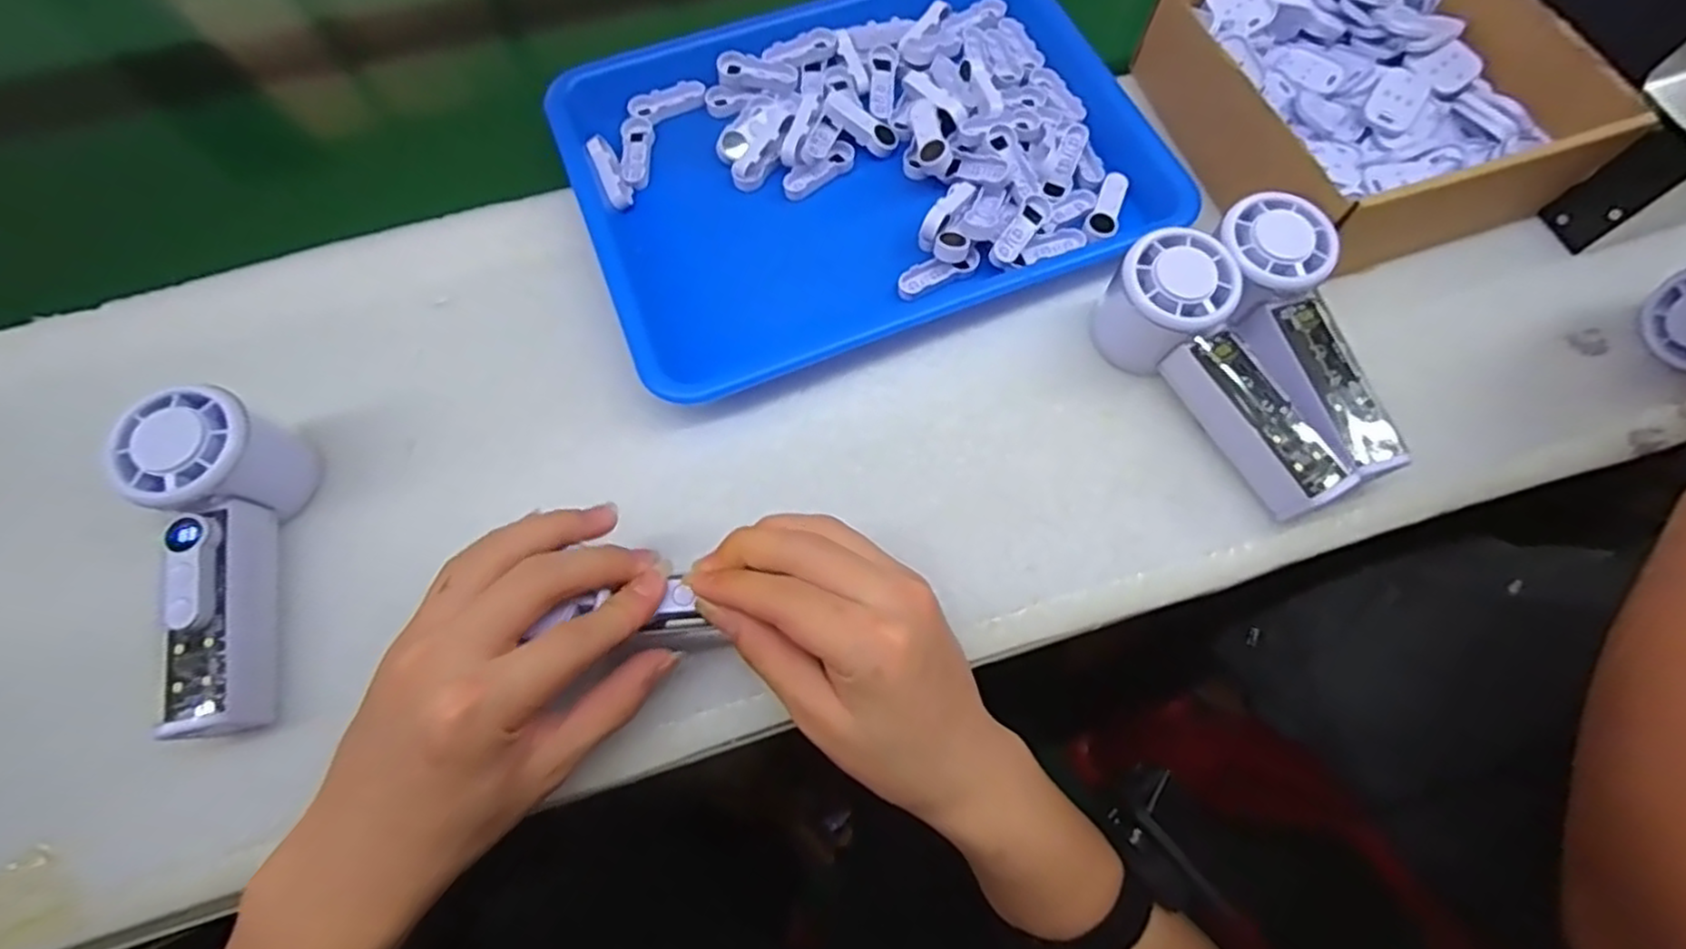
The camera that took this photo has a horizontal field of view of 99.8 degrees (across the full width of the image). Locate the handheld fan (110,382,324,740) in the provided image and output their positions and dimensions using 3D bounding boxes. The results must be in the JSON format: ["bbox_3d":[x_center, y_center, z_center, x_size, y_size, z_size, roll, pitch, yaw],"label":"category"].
[{"bbox_3d":[-0.289,0.042,0.328,0.053,0.065,0.152,-8,68,-3],"label":"handheld fan"}]

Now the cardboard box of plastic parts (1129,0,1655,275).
[{"bbox_3d":[0.314,-0.234,0.427,0.193,0.064,0.195,-17,69,-7],"label":"cardboard box of plastic parts"}]

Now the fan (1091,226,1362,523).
[{"bbox_3d":[0.197,-0.052,0.363,0.051,0.053,0.148,-33,72,-13],"label":"fan"}]

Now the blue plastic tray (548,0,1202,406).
[{"bbox_3d":[0.016,-0.194,0.440,0.337,0.039,0.249,-19,70,-8],"label":"blue plastic tray"}]

